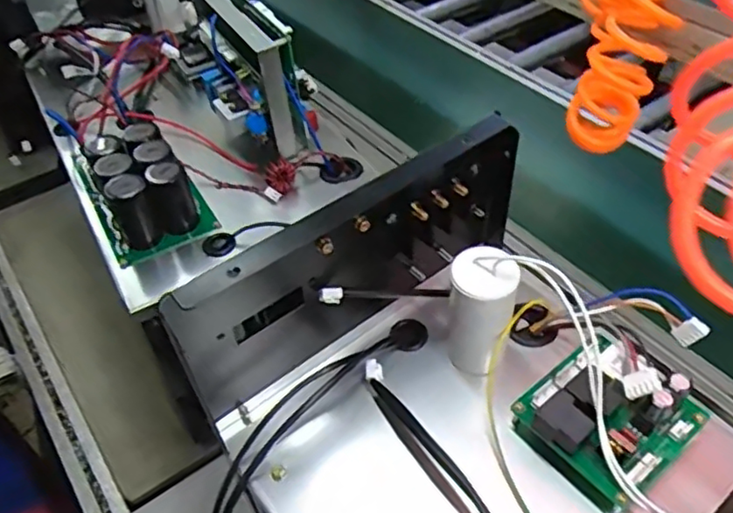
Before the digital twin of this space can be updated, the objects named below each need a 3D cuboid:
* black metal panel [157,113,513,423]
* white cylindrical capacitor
[{"bbox_3d":[-0.003,0.002,0.444,0.269,0.149,0.031,-28,60,-24],"label":"black metal panel"},{"bbox_3d":[0.079,0.039,0.447,0.045,0.103,0.036,7,46,10],"label":"white cylindrical capacitor"}]

